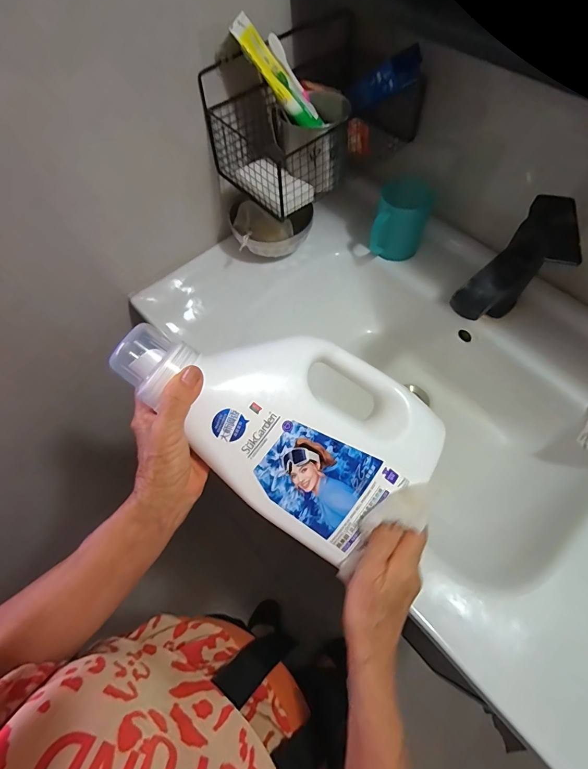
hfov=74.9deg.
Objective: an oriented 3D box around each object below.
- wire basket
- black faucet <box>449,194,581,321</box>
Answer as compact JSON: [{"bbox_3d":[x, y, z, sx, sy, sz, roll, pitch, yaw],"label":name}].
[{"bbox_3d":[0.031,-0.380,0.540,0.277,0.121,0.169,-41,68,-18],"label":"wire basket"},{"bbox_3d":[0.266,-0.119,0.489,0.148,0.171,0.084,-41,68,-18],"label":"black faucet"}]

